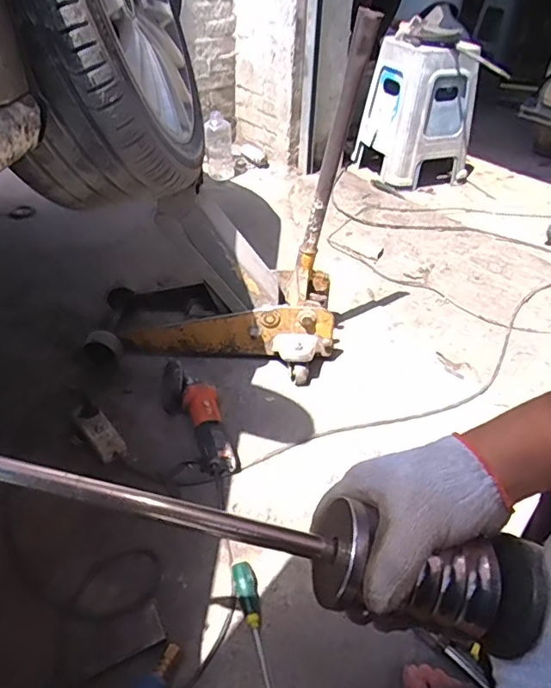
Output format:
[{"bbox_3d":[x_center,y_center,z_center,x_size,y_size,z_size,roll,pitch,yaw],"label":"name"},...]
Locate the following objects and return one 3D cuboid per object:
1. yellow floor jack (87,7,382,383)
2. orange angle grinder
[{"bbox_3d":[-0.130,-0.257,1.115,0.580,0.647,0.259,5,39,3],"label":"yellow floor jack"},{"bbox_3d":[-0.154,0.142,1.061,0.100,0.098,0.250,-14,41,-18],"label":"orange angle grinder"}]

